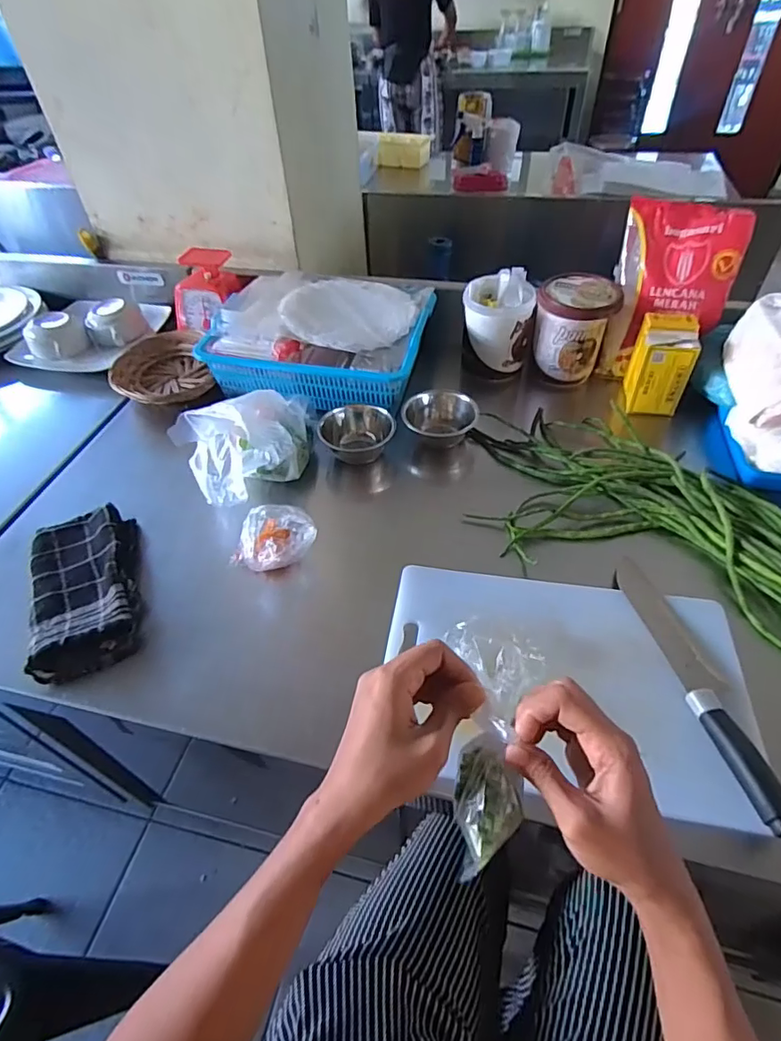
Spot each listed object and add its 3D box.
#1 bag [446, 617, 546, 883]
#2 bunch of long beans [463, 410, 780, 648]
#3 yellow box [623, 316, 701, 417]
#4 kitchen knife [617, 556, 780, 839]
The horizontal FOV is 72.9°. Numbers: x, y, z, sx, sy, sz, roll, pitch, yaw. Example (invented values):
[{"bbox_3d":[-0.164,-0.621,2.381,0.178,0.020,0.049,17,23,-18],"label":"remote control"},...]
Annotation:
[{"bbox_3d":[0.061,0.128,0.321,0.058,0.021,0.146,6,52,9],"label":"bag"},{"bbox_3d":[0.336,-0.002,0.654,0.491,0.063,0.286,28,56,25],"label":"bunch of long beans"},{"bbox_3d":[0.402,-0.234,0.791,0.077,0.122,0.085,13,50,14],"label":"yellow box"},{"bbox_3d":[0.294,0.140,0.508,0.048,0.023,0.282,-11,49,-6],"label":"kitchen knife"}]

